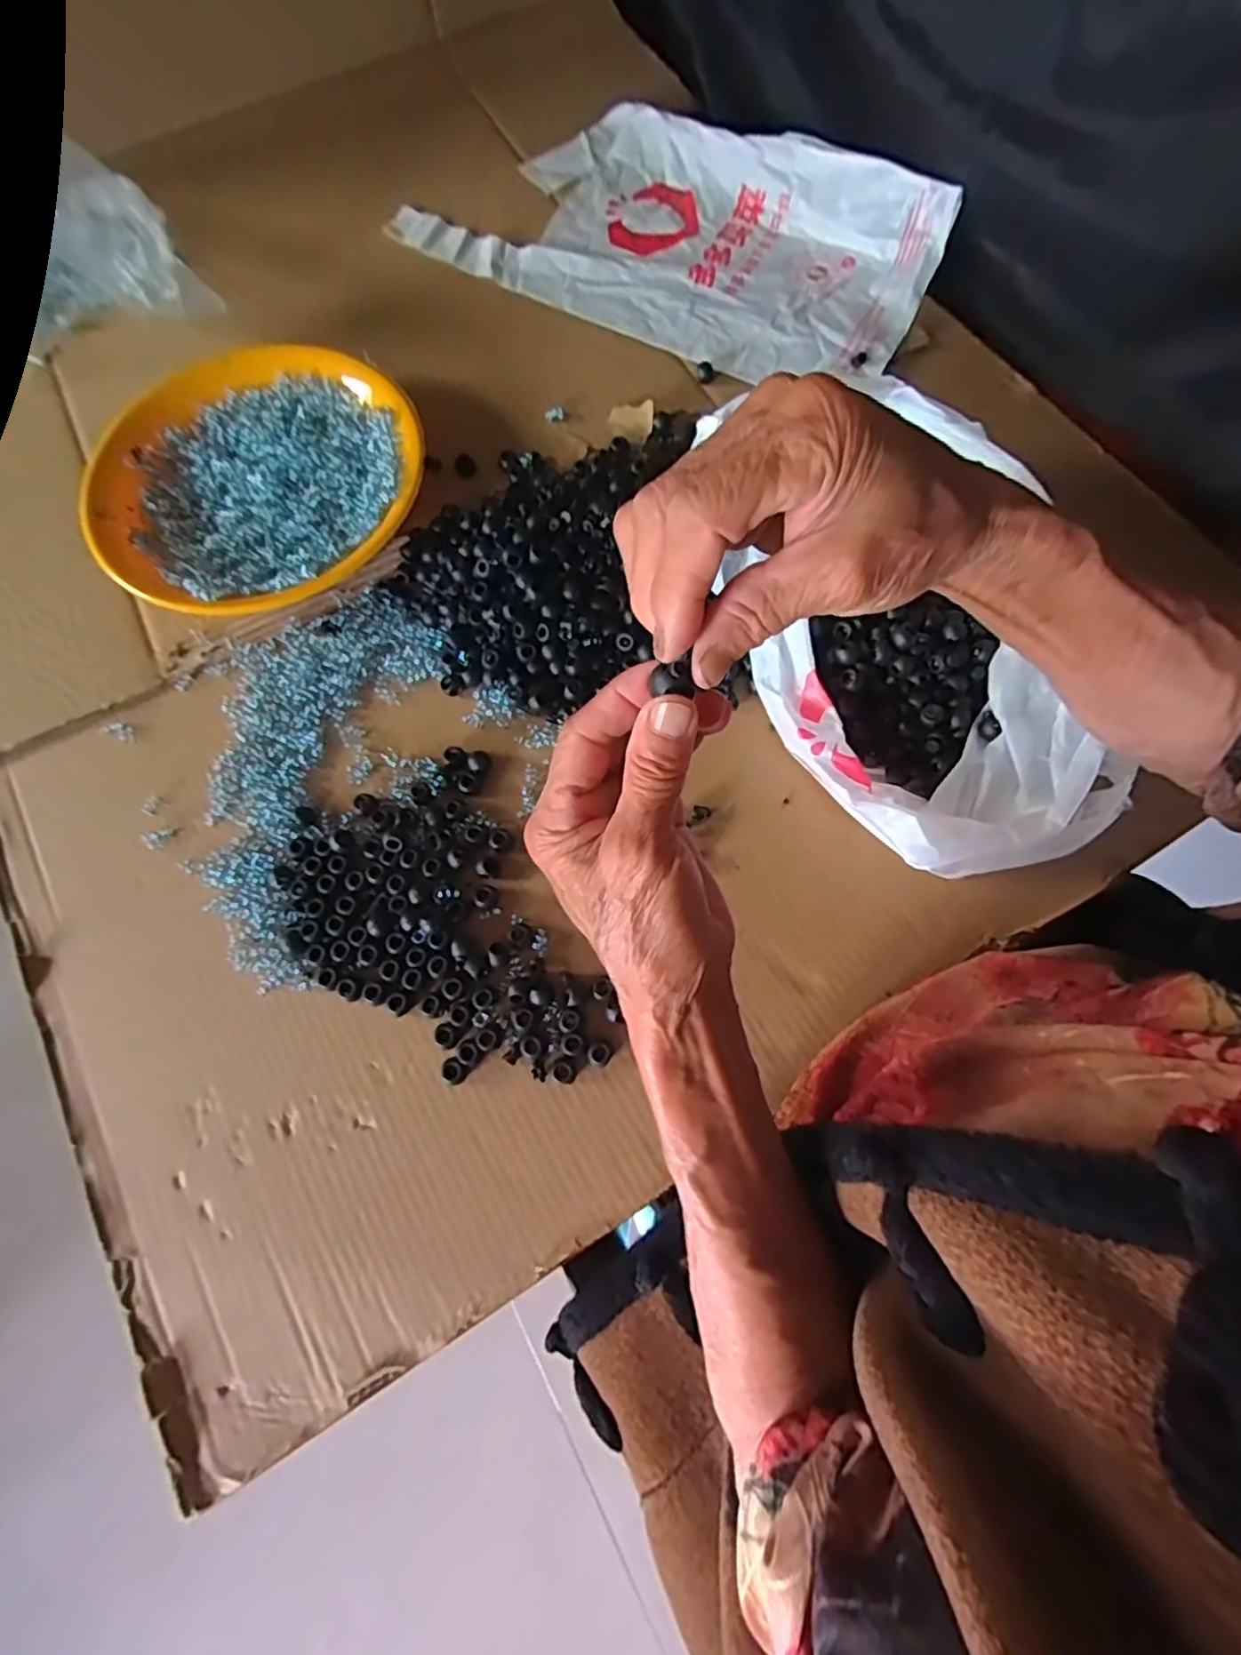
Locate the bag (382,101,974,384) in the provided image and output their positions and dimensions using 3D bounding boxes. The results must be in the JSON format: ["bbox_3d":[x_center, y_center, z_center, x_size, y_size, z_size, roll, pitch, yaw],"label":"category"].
[{"bbox_3d":[0.044,-0.543,0.588,0.462,0.047,0.239,30,76,10],"label":"bag"}]

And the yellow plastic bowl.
[{"bbox_3d":[-0.271,-0.261,0.509,0.238,0.039,0.235,0,73,1],"label":"yellow plastic bowl"}]

